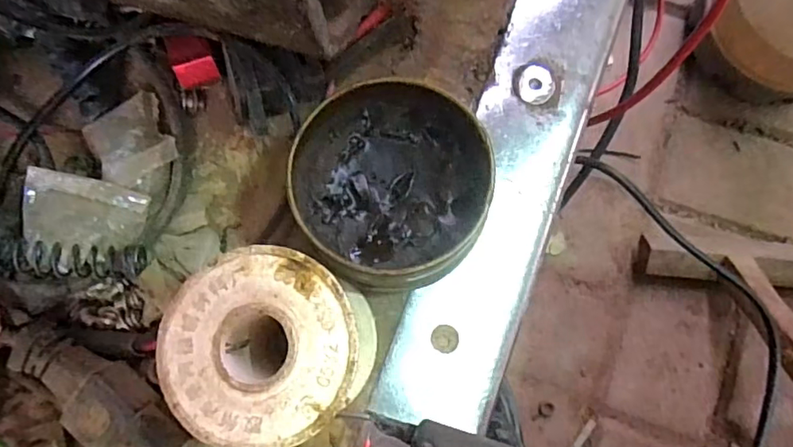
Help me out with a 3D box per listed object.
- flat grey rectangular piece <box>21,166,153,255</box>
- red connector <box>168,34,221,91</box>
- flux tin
[{"bbox_3d":[-0.110,-0.003,0.193,0.037,0.010,0.025,11,82,-3],"label":"flat grey rectangular piece"},{"bbox_3d":[-0.075,-0.060,0.203,0.015,0.009,0.017,-22,79,-2],"label":"red connector"},{"bbox_3d":[-0.002,-0.015,0.186,0.067,0.040,0.068,0,79,2],"label":"flux tin"}]

